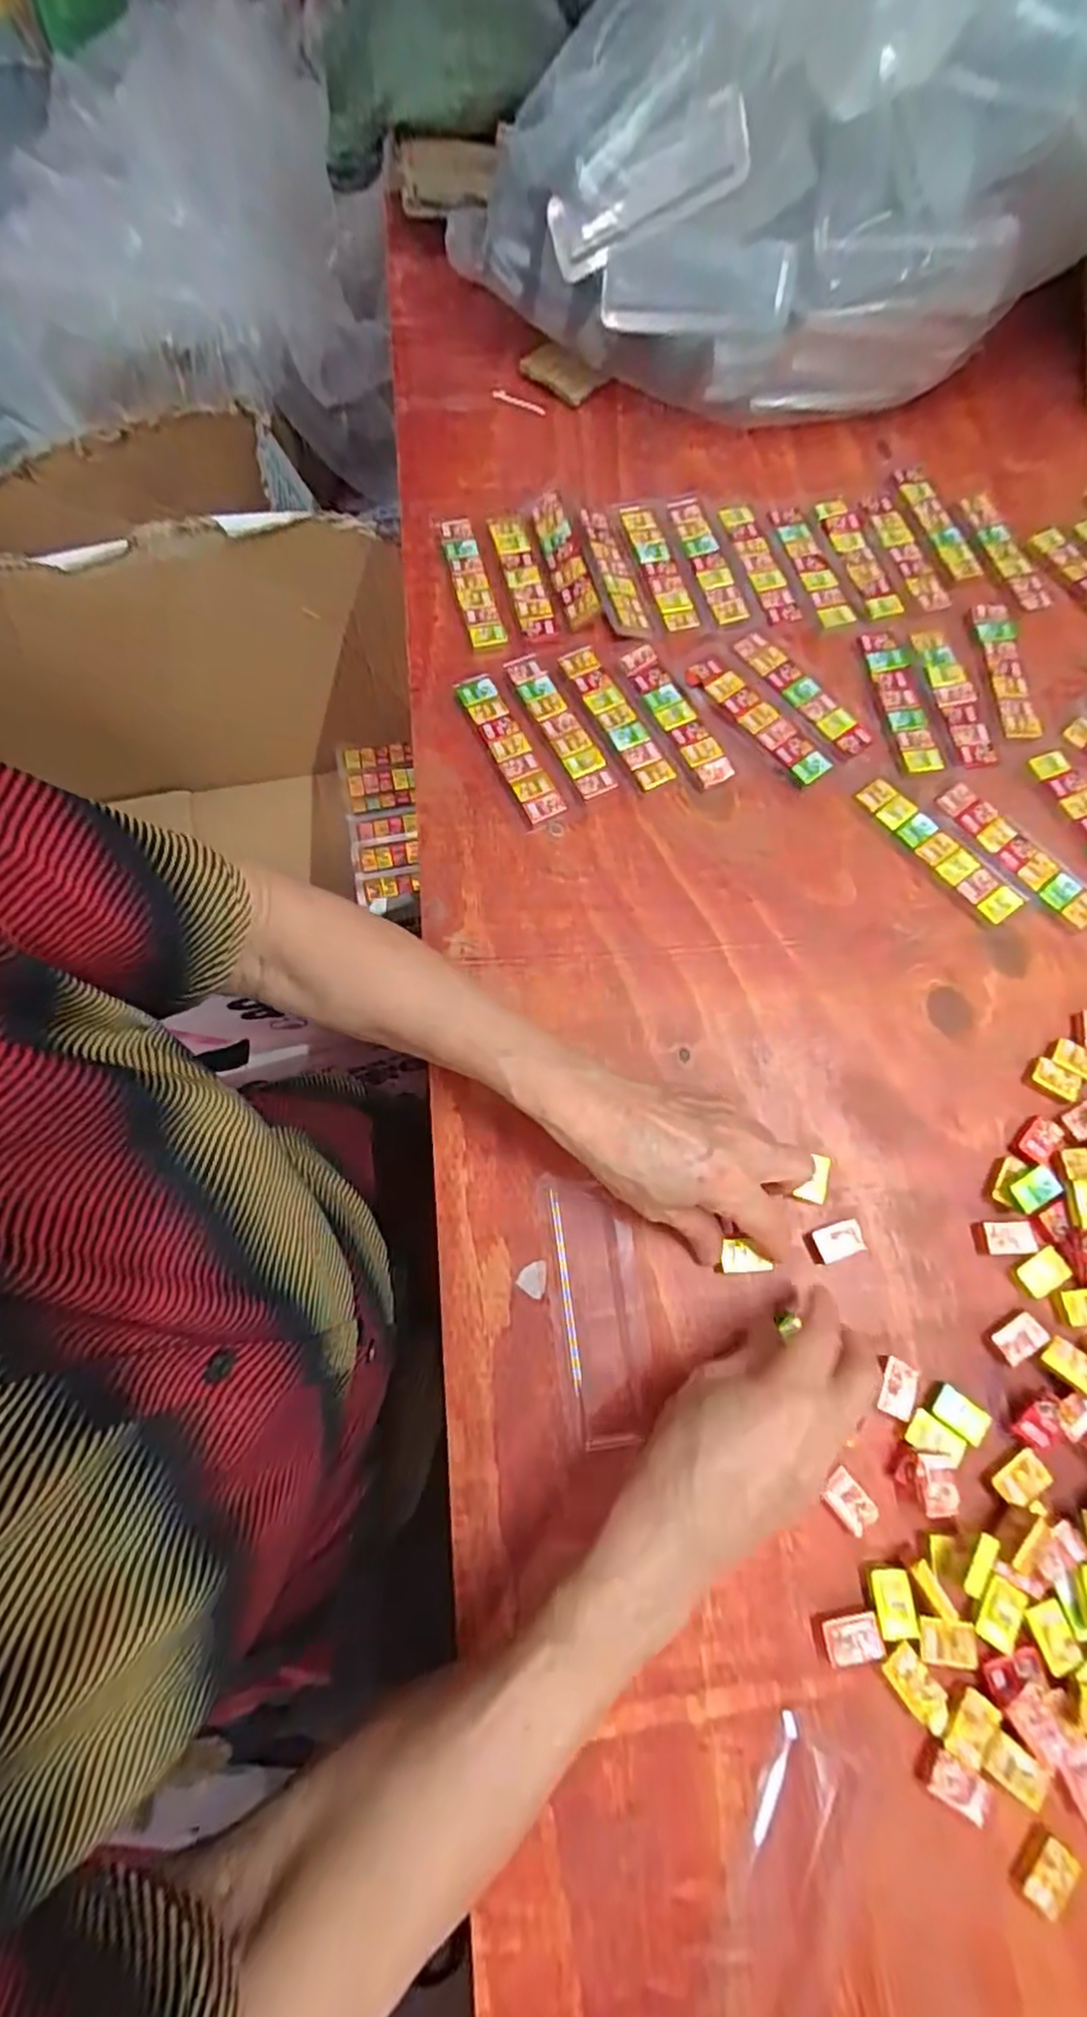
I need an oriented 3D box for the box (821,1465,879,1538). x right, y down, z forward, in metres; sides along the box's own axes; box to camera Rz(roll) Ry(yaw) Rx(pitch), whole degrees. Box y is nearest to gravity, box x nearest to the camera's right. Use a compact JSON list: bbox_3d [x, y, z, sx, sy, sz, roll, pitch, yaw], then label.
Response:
[{"bbox_3d":[0.144,0.233,0.327,0.017,0.011,0.024,-40,76,-13],"label":"box"}]

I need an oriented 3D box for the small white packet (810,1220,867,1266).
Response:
[{"bbox_3d":[0.156,0.124,0.366,0.025,0.013,0.019,-17,72,-7],"label":"small white packet"}]

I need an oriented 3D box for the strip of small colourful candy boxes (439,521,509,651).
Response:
[{"bbox_3d":[-0.052,-0.311,0.505,0.025,0.013,0.114,-15,72,-6],"label":"strip of small colourful candy boxes"}]

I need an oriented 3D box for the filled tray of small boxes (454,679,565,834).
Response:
[{"bbox_3d":[-0.023,-0.175,0.465,0.025,0.009,0.121,-25,74,-9],"label":"filled tray of small boxes"}]

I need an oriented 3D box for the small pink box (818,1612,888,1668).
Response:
[{"bbox_3d":[0.139,0.284,0.311,0.024,0.006,0.017,-12,72,-5],"label":"small pink box"}]

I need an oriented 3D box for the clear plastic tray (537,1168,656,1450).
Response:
[{"bbox_3d":[0.027,0.153,0.358,0.048,0.008,0.125,-6,71,-3],"label":"clear plastic tray"}]

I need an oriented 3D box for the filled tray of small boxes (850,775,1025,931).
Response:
[{"bbox_3d":[0.254,-0.103,0.445,0.025,0.006,0.119,-38,76,-12],"label":"filled tray of small boxes"}]

